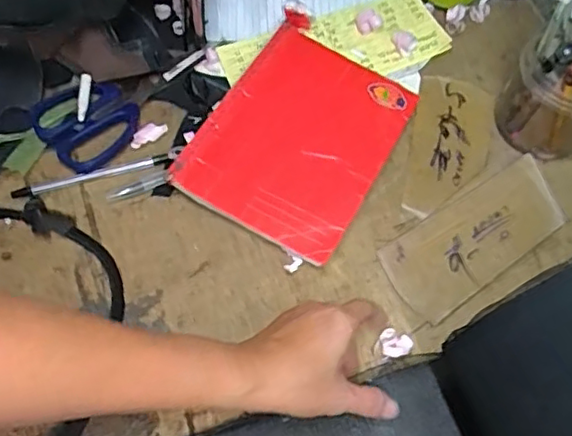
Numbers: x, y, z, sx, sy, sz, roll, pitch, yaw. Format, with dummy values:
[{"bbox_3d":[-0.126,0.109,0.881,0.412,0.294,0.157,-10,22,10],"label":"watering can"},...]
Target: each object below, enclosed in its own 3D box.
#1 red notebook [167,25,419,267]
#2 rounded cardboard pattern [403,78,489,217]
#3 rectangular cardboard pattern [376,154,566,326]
[{"bbox_3d":[0.013,-0.071,0.530,0.144,0.012,0.194,30,66,6],"label":"red notebook"},{"bbox_3d":[0.146,-0.065,0.559,0.072,0.005,0.143,10,65,2],"label":"rounded cardboard pattern"},{"bbox_3d":[0.159,0.015,0.519,0.165,0.007,0.072,-34,70,-13],"label":"rectangular cardboard pattern"}]

